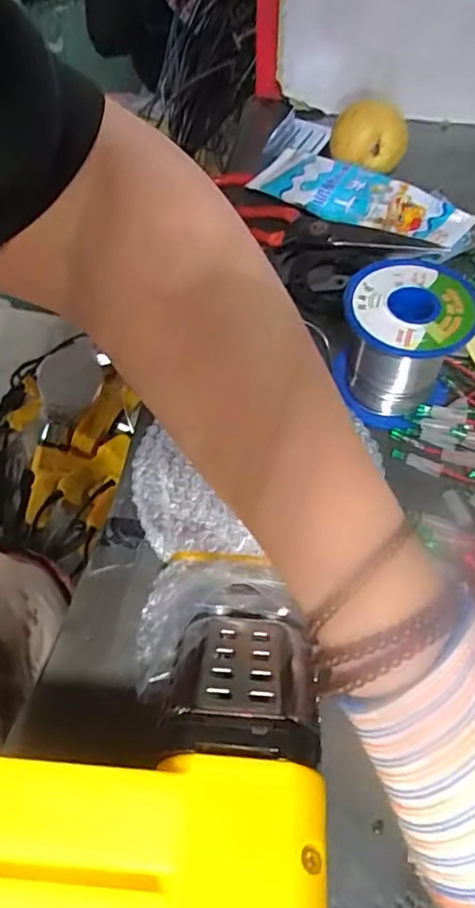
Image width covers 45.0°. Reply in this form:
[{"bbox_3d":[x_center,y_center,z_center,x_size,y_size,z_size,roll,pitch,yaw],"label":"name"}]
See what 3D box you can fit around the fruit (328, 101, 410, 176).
[{"bbox_3d":[0.096,-0.230,0.425,0.048,0.056,0.045,0,58,0],"label":"fruit"}]

